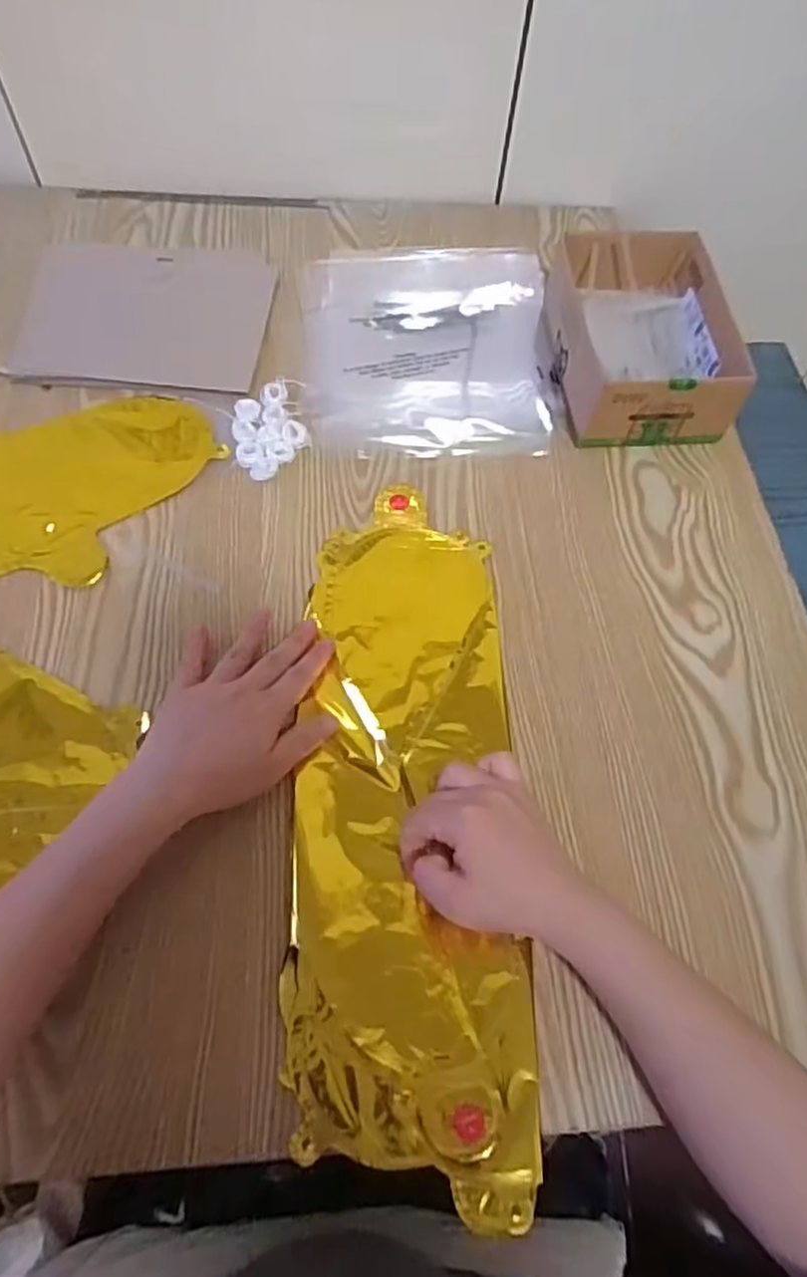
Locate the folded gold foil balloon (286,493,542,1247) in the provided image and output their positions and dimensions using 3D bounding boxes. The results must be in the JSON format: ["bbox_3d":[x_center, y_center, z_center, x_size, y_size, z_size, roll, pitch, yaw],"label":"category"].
[{"bbox_3d":[0.002,0.087,0.444,0.132,0.023,0.428,1,61,-3],"label":"folded gold foil balloon"}]

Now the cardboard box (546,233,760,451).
[{"bbox_3d":[0.195,-0.250,0.590,0.124,0.071,0.183,-4,63,-6],"label":"cardboard box"}]

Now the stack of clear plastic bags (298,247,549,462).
[{"bbox_3d":[0.023,-0.262,0.626,0.213,0.009,0.256,-1,63,-4],"label":"stack of clear plastic bags"}]

